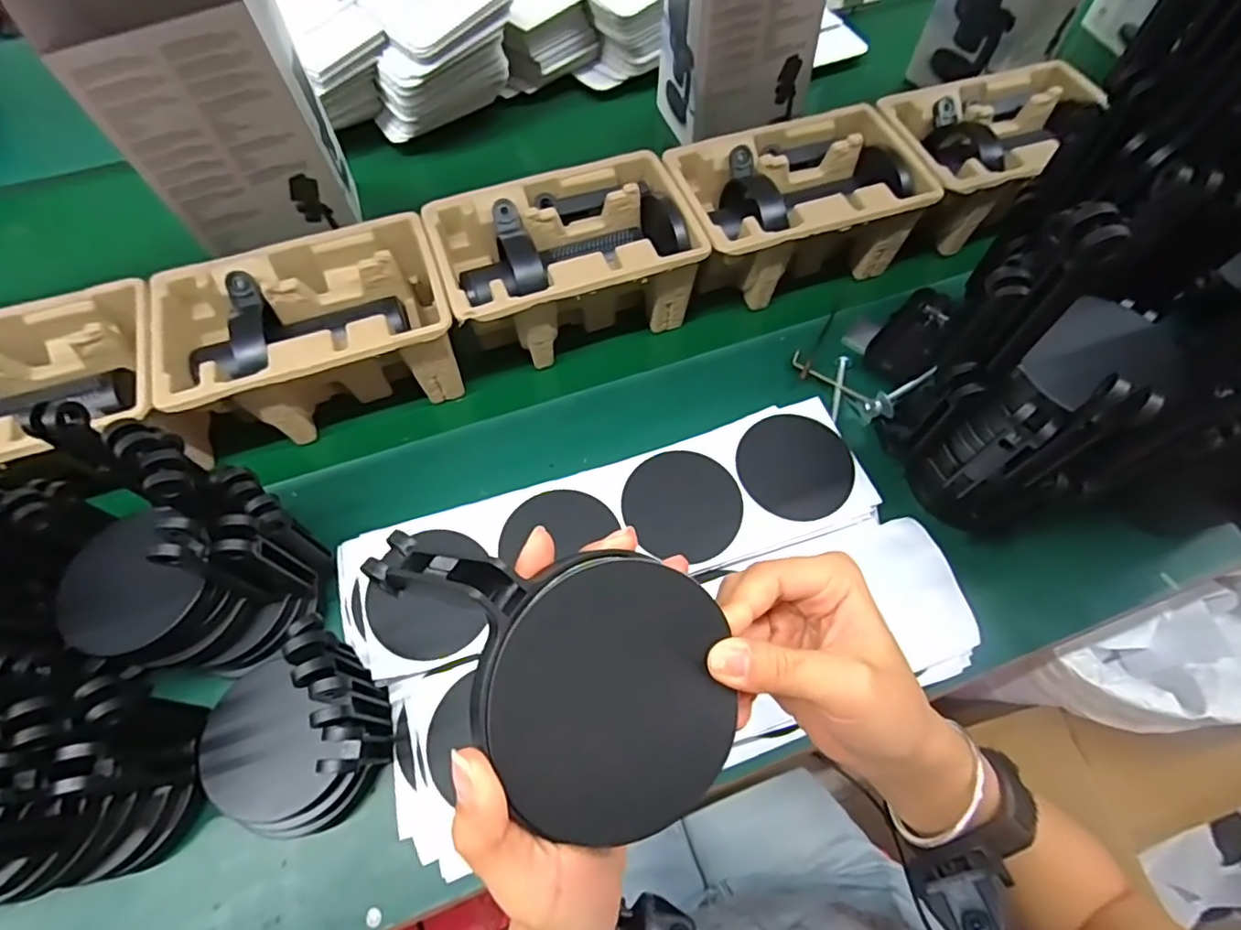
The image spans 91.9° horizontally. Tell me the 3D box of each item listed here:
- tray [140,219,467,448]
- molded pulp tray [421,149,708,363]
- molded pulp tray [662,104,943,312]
[{"bbox_3d":[-0.263,-0.112,0.536,0.227,0.105,0.142,-20,63,-7],"label":"tray"},{"bbox_3d":[-0.047,-0.187,0.574,0.227,0.109,0.146,-19,63,-6],"label":"molded pulp tray"},{"bbox_3d":[0.169,-0.251,0.604,0.224,0.107,0.152,-19,63,-7],"label":"molded pulp tray"}]

